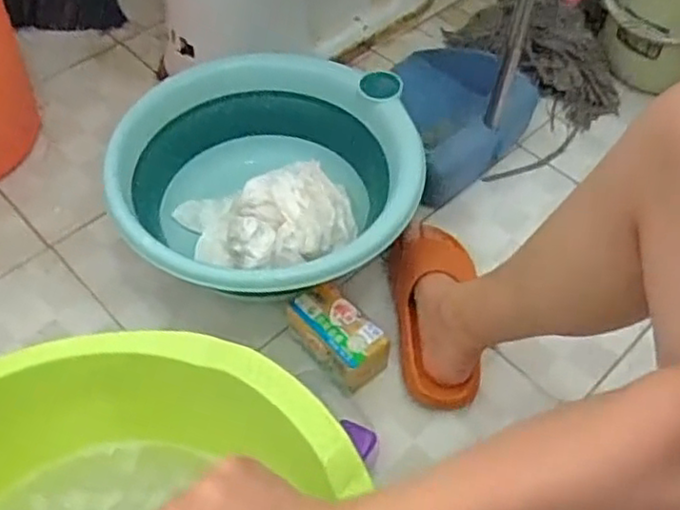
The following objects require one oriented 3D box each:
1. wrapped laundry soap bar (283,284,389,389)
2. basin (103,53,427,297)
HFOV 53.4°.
[{"bbox_3d":[-0.002,0.093,0.762,0.067,0.063,0.112,-30,60,-22],"label":"wrapped laundry soap bar"},{"bbox_3d":[-0.082,-0.075,0.837,0.349,0.140,0.338,1,53,-1],"label":"basin"}]

